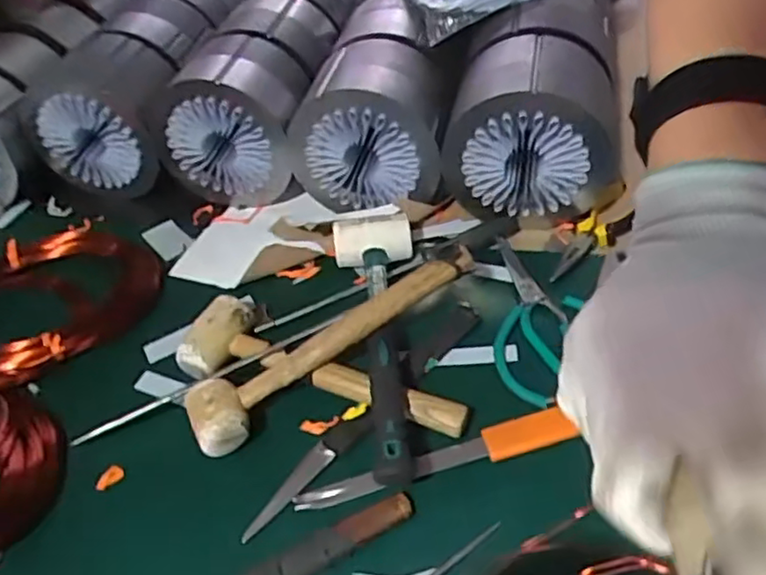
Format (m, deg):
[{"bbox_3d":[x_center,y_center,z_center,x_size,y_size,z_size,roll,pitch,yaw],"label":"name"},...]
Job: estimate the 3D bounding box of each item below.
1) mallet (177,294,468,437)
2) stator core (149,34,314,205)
[{"bbox_3d":[-0.051,0.073,0.564,0.256,0.037,0.078,15,52,17],"label":"mallet"},{"bbox_3d":[-0.173,-0.192,0.757,0.167,0.153,0.126,-1,50,6],"label":"stator core"}]

